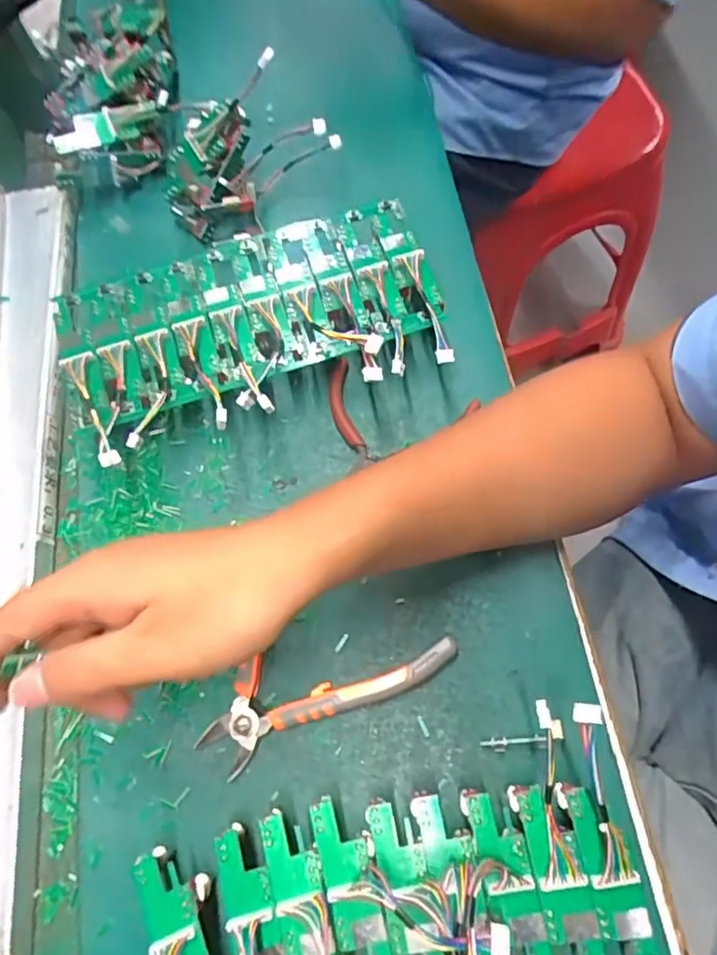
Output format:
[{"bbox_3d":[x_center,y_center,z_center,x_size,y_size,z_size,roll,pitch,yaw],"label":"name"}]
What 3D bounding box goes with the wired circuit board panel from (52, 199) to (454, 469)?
[{"bbox_3d":[-0.070,-0.099,0.388,0.246,0.043,0.143,-20,68,-4],"label":"wired circuit board panel"}]

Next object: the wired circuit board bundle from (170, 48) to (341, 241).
[{"bbox_3d":[-0.080,-0.245,0.438,0.139,0.084,0.074,-39,73,-9],"label":"wired circuit board bundle"}]

